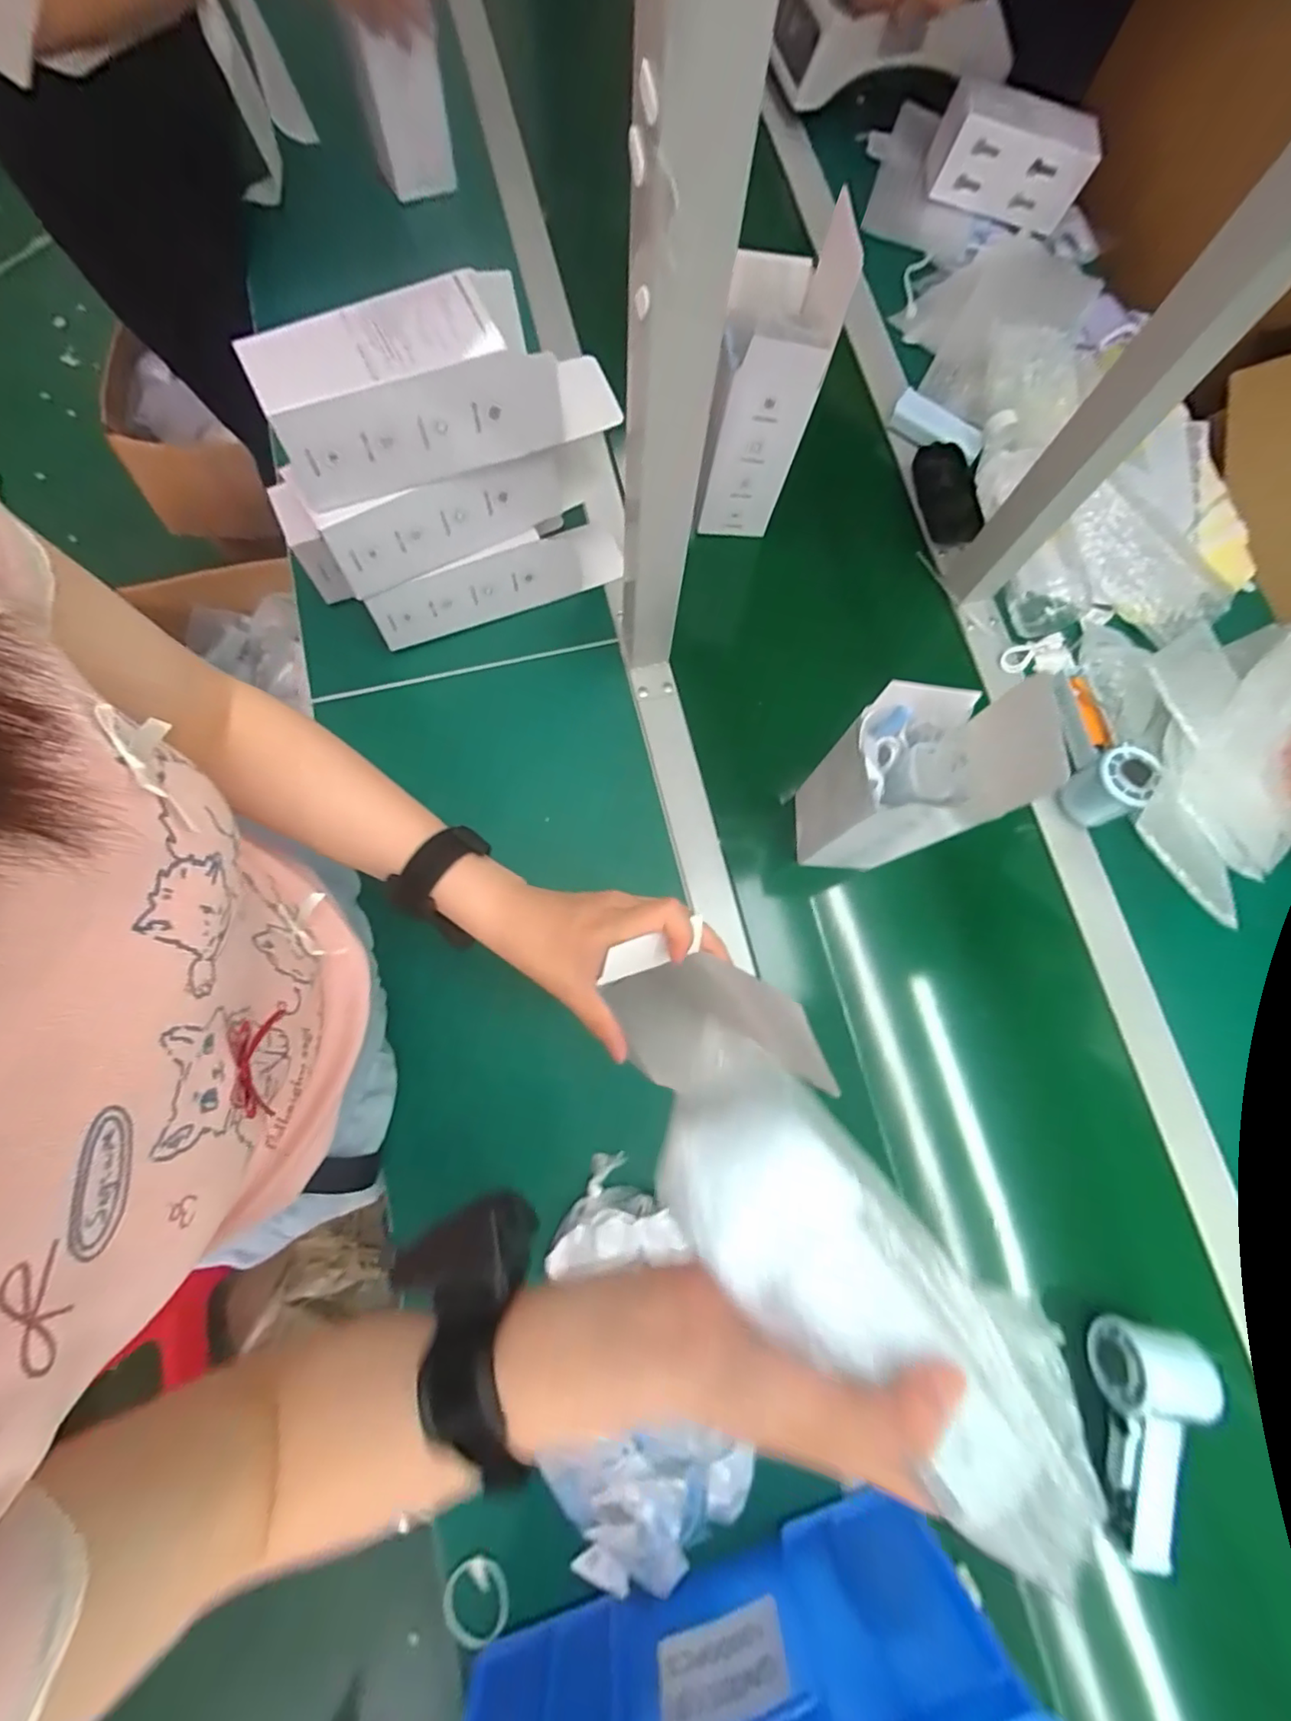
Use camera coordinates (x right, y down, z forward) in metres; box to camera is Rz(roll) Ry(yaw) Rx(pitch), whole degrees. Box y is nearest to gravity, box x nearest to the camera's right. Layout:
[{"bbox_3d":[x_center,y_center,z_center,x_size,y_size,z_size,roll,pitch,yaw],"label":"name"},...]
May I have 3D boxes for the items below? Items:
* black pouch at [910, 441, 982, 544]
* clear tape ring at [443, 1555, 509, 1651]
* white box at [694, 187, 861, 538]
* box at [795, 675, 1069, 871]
[{"bbox_3d":[0.313,-0.381,0.623,0.053,0.027,0.113,-1,78,-1],"label":"black pouch"},{"bbox_3d":[-0.120,0.527,0.423,0.045,0.013,0.049,0,78,-1],"label":"clear tape ring"},{"bbox_3d":[0.103,-0.397,0.516,0.085,0.231,0.083,8,78,1],"label":"white box"},{"bbox_3d":[0.185,-0.057,0.438,0.084,0.212,0.089,-1,78,-1],"label":"box"}]

